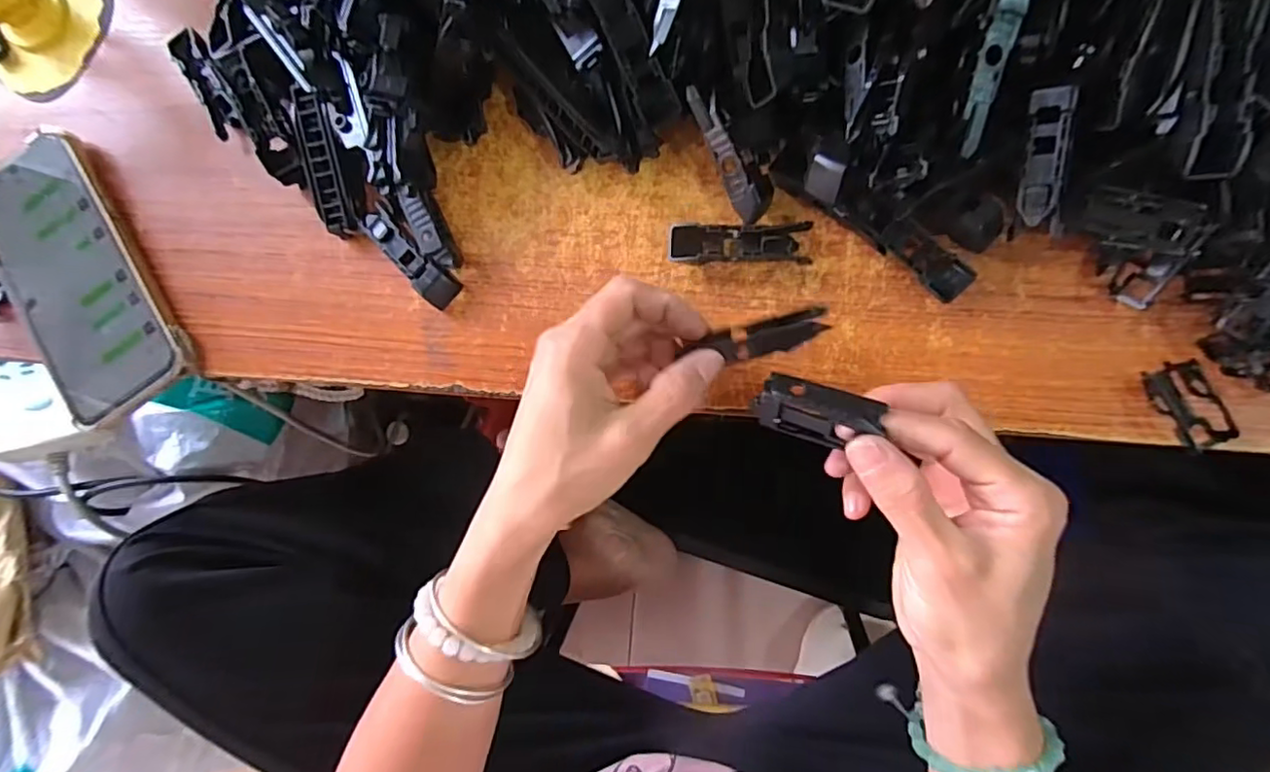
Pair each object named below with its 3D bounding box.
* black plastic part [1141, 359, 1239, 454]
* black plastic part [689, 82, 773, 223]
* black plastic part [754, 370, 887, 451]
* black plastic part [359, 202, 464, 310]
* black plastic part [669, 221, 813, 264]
[{"bbox_3d":[0.243,0.010,0.263,0.021,0.011,0.040,-24,85,7],"label":"black plastic part"},{"bbox_3d":[0.043,-0.107,0.277,0.017,0.009,0.064,-30,104,7],"label":"black plastic part"},{"bbox_3d":[0.069,0.010,0.232,0.041,0.021,0.021,18,92,8],"label":"black plastic part"},{"bbox_3d":[-0.121,-0.070,0.321,0.017,0.016,0.064,-45,83,5],"label":"black plastic part"},{"bbox_3d":[0.051,-0.069,0.295,0.067,0.014,0.018,2,89,9],"label":"black plastic part"}]

